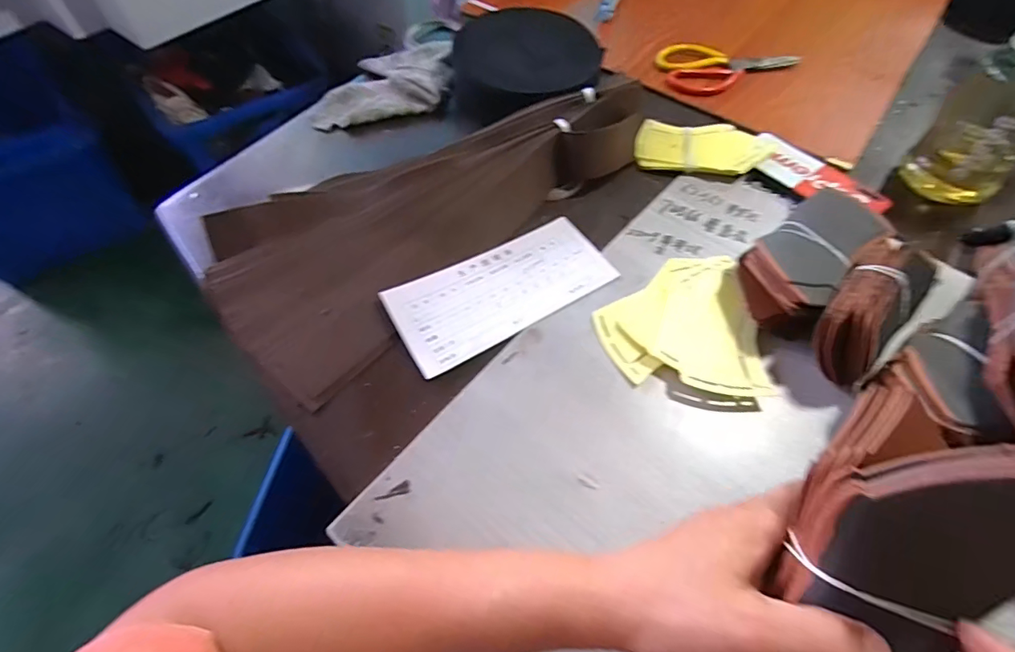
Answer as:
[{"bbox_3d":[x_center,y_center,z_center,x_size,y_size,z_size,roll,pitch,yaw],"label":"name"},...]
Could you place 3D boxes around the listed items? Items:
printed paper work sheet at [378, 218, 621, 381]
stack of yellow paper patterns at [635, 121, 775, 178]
[{"bbox_3d":[-0.004,-0.037,0.443,0.208,0.012,0.096,-28,62,-17],"label":"printed paper work sheet"},{"bbox_3d":[0.228,-0.210,0.554,0.151,0.021,0.083,7,58,3],"label":"stack of yellow paper patterns"}]

